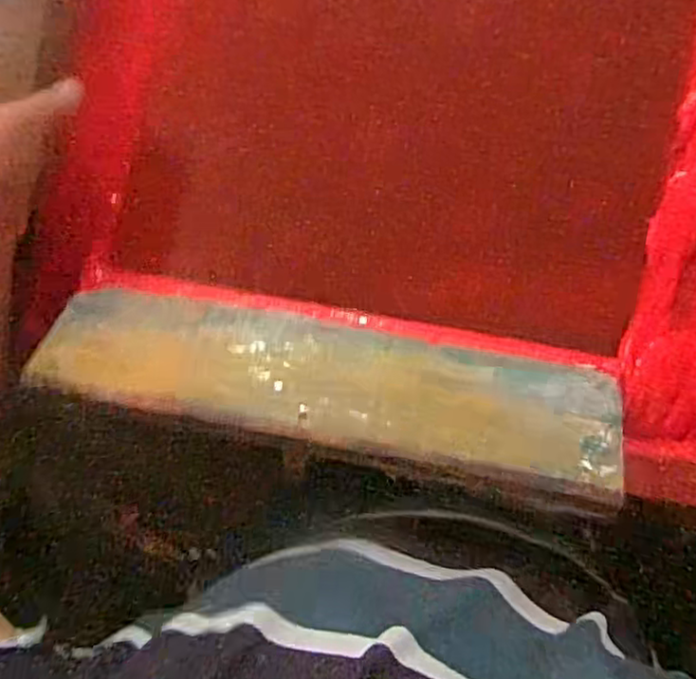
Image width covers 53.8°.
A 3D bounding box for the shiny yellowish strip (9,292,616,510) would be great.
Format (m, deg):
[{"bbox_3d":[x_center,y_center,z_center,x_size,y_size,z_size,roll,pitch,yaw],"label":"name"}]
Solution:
[{"bbox_3d":[-0.016,0.031,0.456,0.376,0.025,0.097,10,52,7],"label":"shiny yellowish strip"}]

